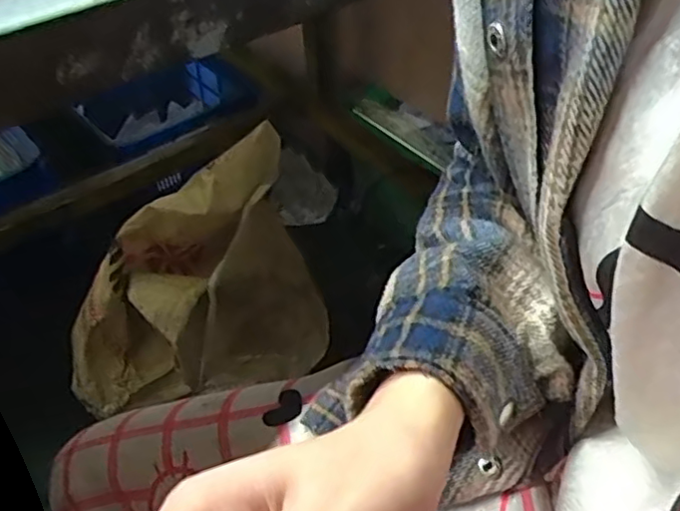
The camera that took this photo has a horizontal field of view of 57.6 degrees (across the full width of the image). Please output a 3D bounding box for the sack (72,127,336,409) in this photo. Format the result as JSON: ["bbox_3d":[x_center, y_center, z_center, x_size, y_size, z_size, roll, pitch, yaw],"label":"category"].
[{"bbox_3d":[-0.226,0.052,0.908,0.377,0.400,0.211,-27,49,-22],"label":"sack"}]

